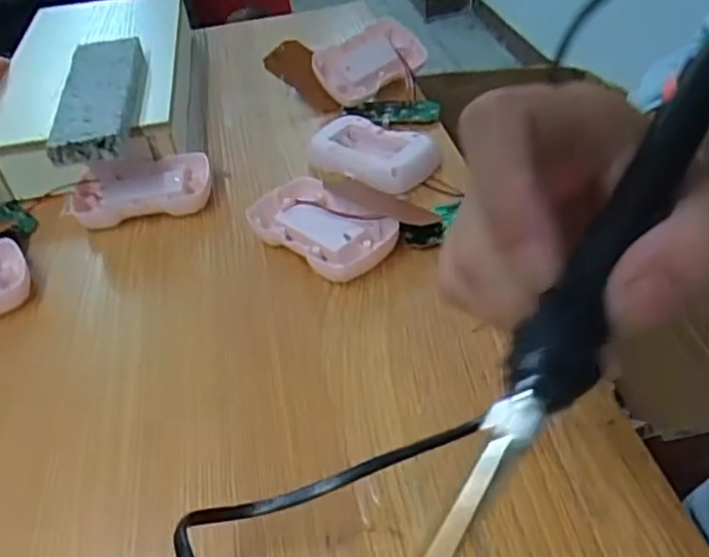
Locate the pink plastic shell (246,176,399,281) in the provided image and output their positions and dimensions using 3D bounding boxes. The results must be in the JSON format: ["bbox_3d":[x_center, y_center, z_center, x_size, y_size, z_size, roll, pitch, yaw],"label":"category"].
[{"bbox_3d":[-0.020,-0.029,0.386,0.086,0.022,0.050,28,51,33],"label":"pink plastic shell"}]

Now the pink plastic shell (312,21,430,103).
[{"bbox_3d":[0.014,-0.175,0.519,0.094,0.046,0.018,-31,8,-20],"label":"pink plastic shell"}]

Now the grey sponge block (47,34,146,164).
[{"bbox_3d":[-0.174,-0.127,0.448,0.049,0.023,0.153,-11,41,-5],"label":"grey sponge block"}]

